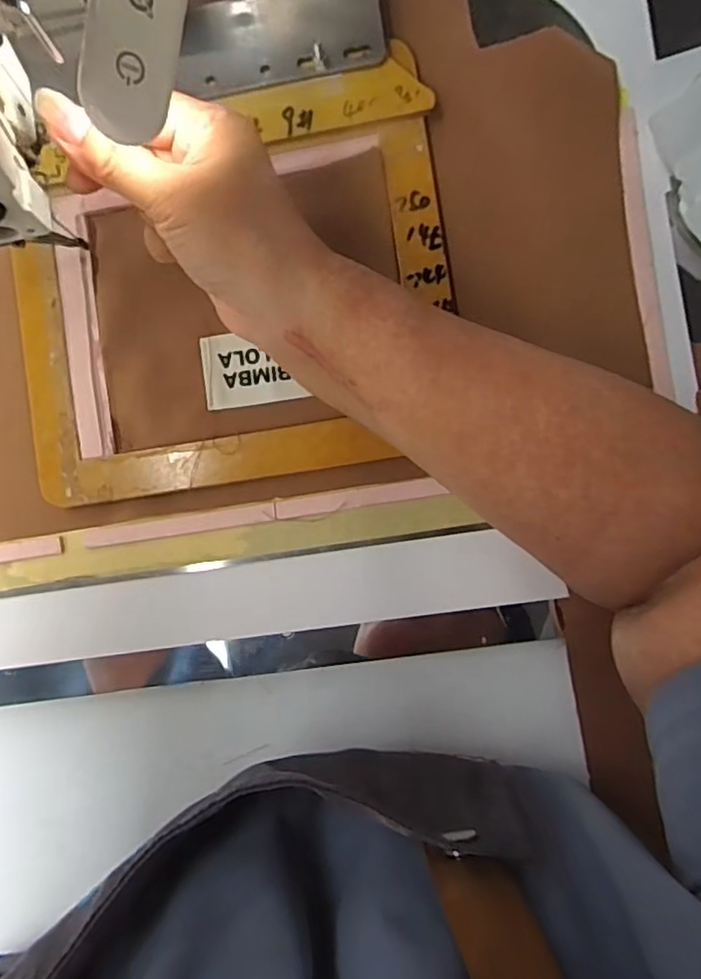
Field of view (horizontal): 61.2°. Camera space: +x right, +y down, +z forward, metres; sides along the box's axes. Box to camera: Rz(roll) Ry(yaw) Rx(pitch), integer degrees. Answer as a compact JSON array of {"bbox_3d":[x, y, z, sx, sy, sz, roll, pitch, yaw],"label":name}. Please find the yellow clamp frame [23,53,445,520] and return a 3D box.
[{"bbox_3d":[-0.067,-0.108,0.321,0.239,0.009,0.208,-8,87,4],"label":"yellow clamp frame"}]

